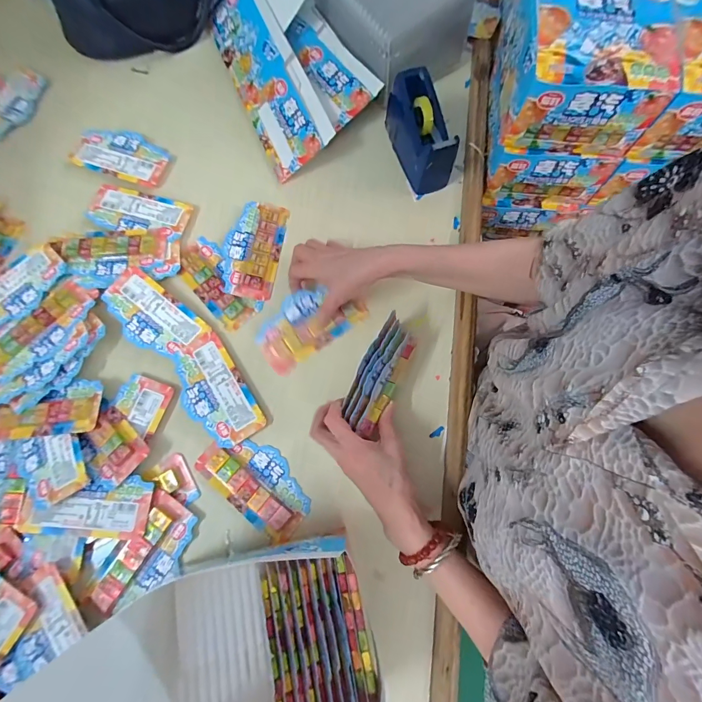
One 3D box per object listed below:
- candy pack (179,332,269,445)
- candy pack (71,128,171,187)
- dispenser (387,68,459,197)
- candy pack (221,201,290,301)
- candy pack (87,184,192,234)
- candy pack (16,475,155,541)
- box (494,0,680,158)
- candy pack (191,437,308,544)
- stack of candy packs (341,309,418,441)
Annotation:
[{"bbox_3d":[-0.176,0.051,0.449,0.078,0.008,0.146,-31,78,-7],"label":"candy pack"},{"bbox_3d":[-0.347,-0.297,0.529,0.139,0.005,0.077,18,77,5],"label":"candy pack"},{"bbox_3d":[0.091,-0.309,0.481,0.048,0.083,0.146,-21,77,-5],"label":"dispenser"},{"bbox_3d":[-0.140,-0.145,0.493,0.076,0.012,0.142,9,76,3],"label":"candy pack"},{"bbox_3d":[-0.306,-0.200,0.508,0.147,0.009,0.065,13,77,3],"label":"candy pack"},{"bbox_3d":[-0.304,0.179,0.405,0.139,0.012,0.064,5,76,2],"label":"candy pack"},{"bbox_3d":[0.278,-0.359,0.427,0.155,0.095,0.187,6,76,2],"label":"box"},{"bbox_3d":[-0.115,0.156,0.423,0.142,0.007,0.077,38,79,9],"label":"candy pack"},{"bbox_3d":[0.034,0.026,0.405,0.047,0.036,0.134,24,79,6],"label":"stack of candy packs"}]

